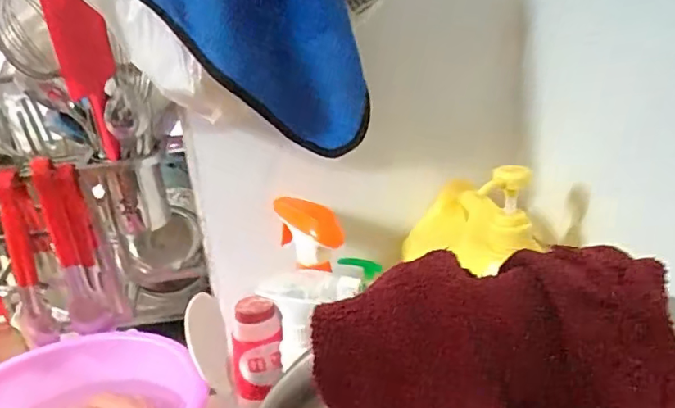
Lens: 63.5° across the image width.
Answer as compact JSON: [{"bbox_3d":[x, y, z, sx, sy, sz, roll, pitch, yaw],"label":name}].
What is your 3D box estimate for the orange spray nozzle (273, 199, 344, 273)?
[{"bbox_3d":[-0.030,0.031,0.530,0.027,0.068,0.089,-17,24,-31],"label":"orange spray nozzle"}]

